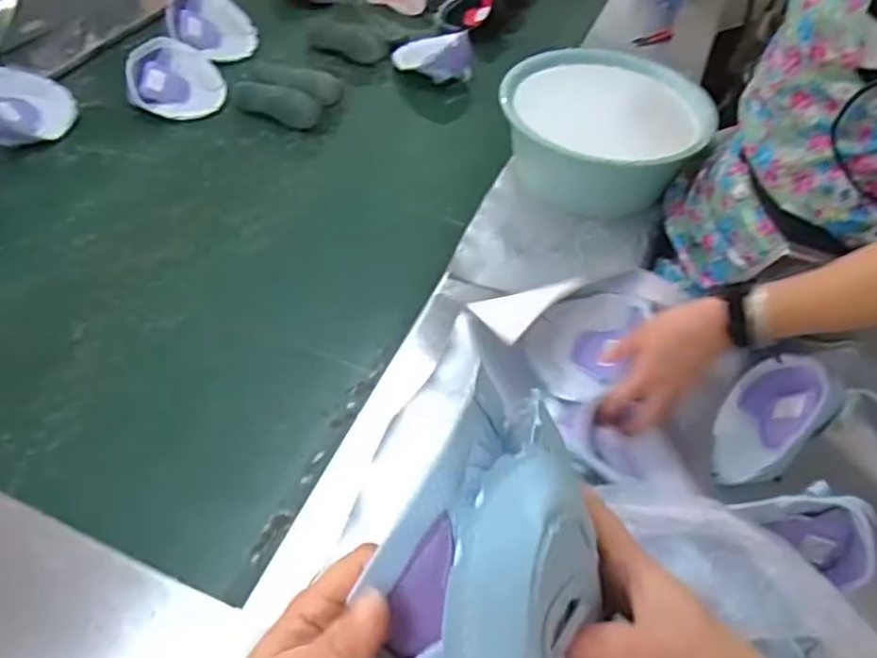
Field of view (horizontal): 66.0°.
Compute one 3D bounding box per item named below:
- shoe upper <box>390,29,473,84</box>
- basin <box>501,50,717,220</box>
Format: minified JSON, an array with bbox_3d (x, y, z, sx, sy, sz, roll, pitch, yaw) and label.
[{"bbox_3d":[-0.011,-0.493,1.227,0.144,0.080,0.071,6,50,1],"label":"shoe upper"},{"bbox_3d":[0.245,-0.299,1.025,0.284,0.123,0.275,2,50,-3],"label":"basin"}]

